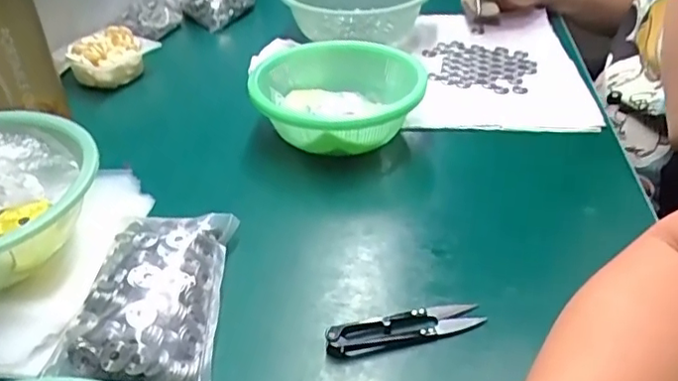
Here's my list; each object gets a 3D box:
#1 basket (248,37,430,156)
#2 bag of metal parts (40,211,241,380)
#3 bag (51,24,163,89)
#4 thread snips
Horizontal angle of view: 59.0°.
[{"bbox_3d":[-0.002,-0.086,0.580,0.155,0.066,0.166,6,36,10],"label":"basket"},{"bbox_3d":[-0.120,0.065,0.400,0.089,0.037,0.142,1,35,4],"label":"bag of metal parts"},{"bbox_3d":[-0.270,-0.149,0.701,0.079,0.050,0.086,14,38,20],"label":"bag"},{"bbox_3d":[0.043,0.088,0.386,0.102,0.011,0.026,-7,35,-8],"label":"thread snips"}]

